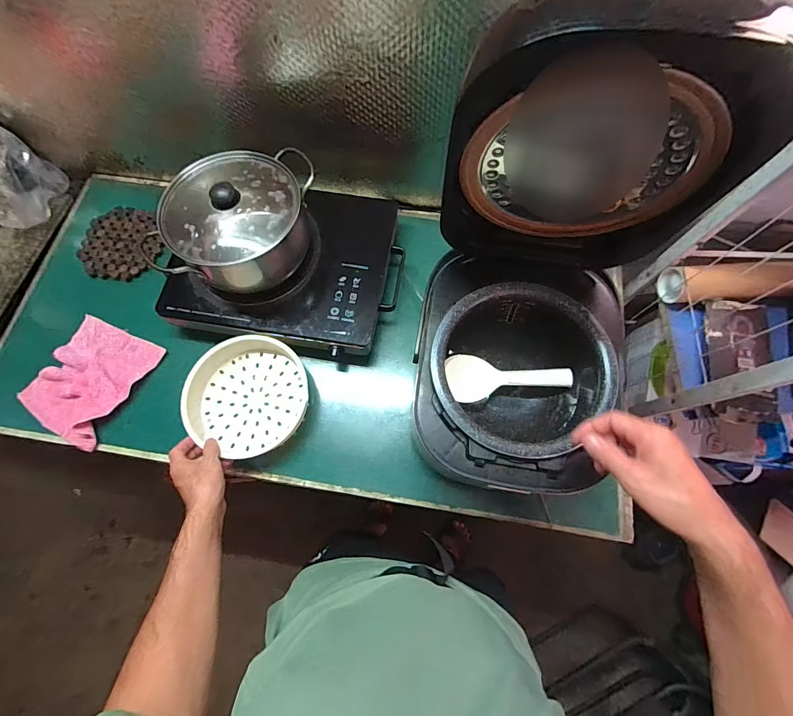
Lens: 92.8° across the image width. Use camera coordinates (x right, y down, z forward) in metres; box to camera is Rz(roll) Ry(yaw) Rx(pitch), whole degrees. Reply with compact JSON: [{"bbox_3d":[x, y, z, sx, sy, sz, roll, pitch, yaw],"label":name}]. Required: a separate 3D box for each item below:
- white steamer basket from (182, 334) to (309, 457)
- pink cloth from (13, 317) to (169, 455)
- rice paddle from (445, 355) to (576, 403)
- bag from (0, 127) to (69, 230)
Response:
[{"bbox_3d":[-0.266,0.067,0.673,0.203,0.050,0.202,0,72,1],"label":"white steamer basket"},{"bbox_3d":[-0.566,0.037,0.692,0.168,0.033,0.208,24,74,9],"label":"pink cloth"},{"bbox_3d":[0.164,0.029,0.556,0.180,0.008,0.069,-1,72,1],"label":"rice paddle"},{"bbox_3d":[-0.795,-0.384,0.764,0.096,0.157,0.157,-11,72,-2],"label":"bag"}]

